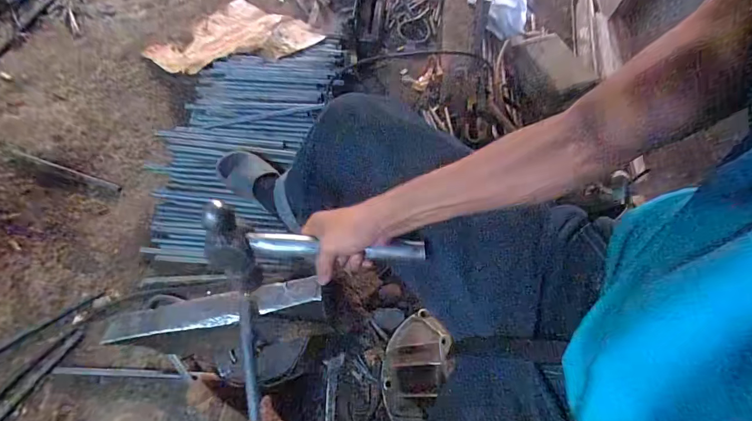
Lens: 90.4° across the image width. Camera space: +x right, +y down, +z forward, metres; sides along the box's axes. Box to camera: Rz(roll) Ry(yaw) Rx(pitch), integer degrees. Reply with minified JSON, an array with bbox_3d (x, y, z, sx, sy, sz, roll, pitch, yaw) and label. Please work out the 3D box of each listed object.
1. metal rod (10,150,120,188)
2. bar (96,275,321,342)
[{"bbox_3d":[-0.855,-0.116,1.027,0.334,0.007,0.011,18,60,6],"label":"metal rod"},{"bbox_3d":[-0.228,0.139,0.532,0.294,0.010,0.041,-10,60,-5],"label":"bar"}]

